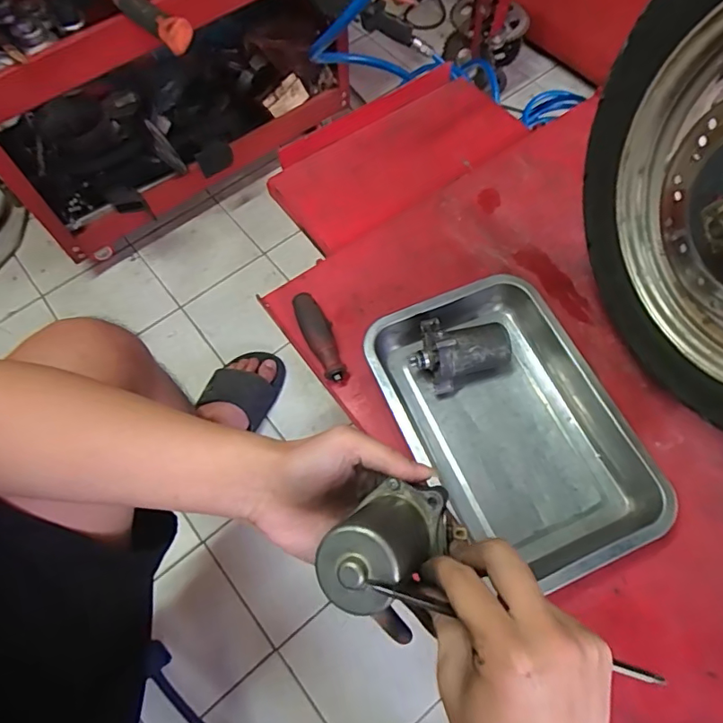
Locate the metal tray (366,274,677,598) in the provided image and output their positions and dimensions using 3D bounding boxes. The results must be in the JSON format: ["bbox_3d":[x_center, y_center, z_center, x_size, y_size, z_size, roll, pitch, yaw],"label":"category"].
[{"bbox_3d":[0.154,0.066,0.545,0.208,0.058,0.307,-22,68,-9],"label":"metal tray"}]

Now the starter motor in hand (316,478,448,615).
[{"bbox_3d":[0.015,0.106,0.310,0.053,0.089,0.046,47,114,18],"label":"starter motor in hand"}]

